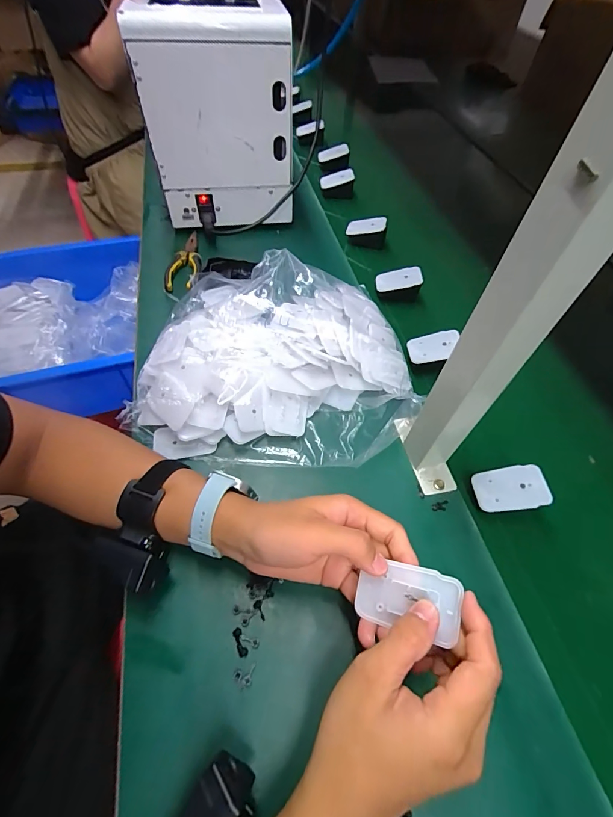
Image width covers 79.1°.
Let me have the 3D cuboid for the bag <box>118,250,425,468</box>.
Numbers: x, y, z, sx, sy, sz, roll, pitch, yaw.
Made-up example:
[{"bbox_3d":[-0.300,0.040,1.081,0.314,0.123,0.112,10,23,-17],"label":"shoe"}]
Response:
[{"bbox_3d":[-0.029,-0.078,0.468,0.332,0.068,0.292,4,56,0],"label":"bag"}]

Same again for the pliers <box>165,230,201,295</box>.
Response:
[{"bbox_3d":[-0.197,-0.246,0.597,0.052,0.021,0.148,-4,56,-5],"label":"pliers"}]

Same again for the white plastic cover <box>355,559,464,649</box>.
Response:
[{"bbox_3d":[0.069,0.131,0.256,0.067,0.004,0.041,5,75,23],"label":"white plastic cover"}]

